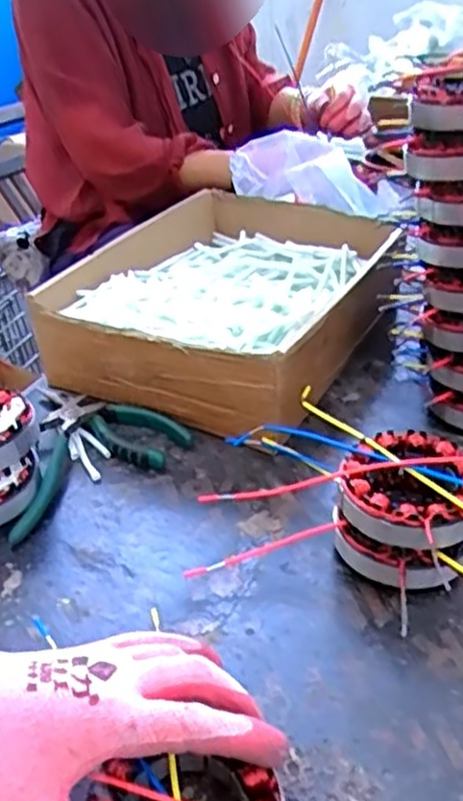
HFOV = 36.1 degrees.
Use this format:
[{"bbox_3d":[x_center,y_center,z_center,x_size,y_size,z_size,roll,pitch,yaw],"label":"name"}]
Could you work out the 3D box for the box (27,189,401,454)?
[{"bbox_3d":[0.009,-0.094,0.683,0.254,0.096,0.329,17,39,29],"label":"box"}]

